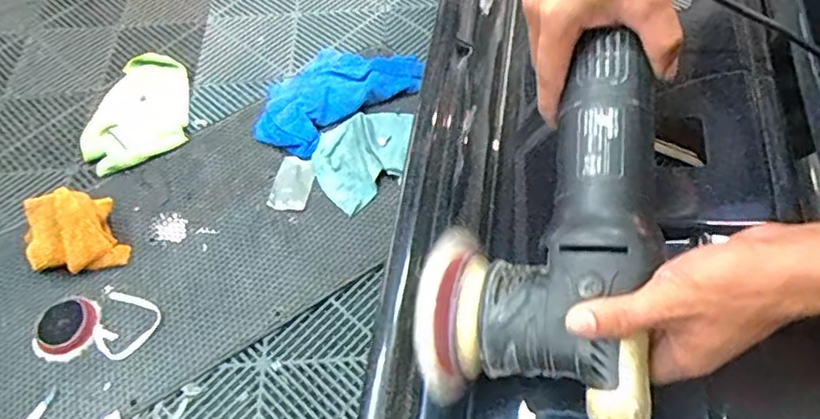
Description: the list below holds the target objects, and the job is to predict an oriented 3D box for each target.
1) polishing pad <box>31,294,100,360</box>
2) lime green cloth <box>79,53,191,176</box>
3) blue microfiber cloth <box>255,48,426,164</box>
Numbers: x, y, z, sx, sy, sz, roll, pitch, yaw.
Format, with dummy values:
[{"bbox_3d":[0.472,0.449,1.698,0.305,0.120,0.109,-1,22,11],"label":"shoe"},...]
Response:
[{"bbox_3d":[-0.520,0.179,0.919,0.084,0.026,0.100,33,64,21],"label":"polishing pad"},{"bbox_3d":[-0.529,-0.191,1.177,0.195,0.031,0.274,-10,57,-4],"label":"lime green cloth"},{"bbox_3d":[-0.152,-0.236,1.167,0.342,0.048,0.204,-33,62,-18],"label":"blue microfiber cloth"}]

